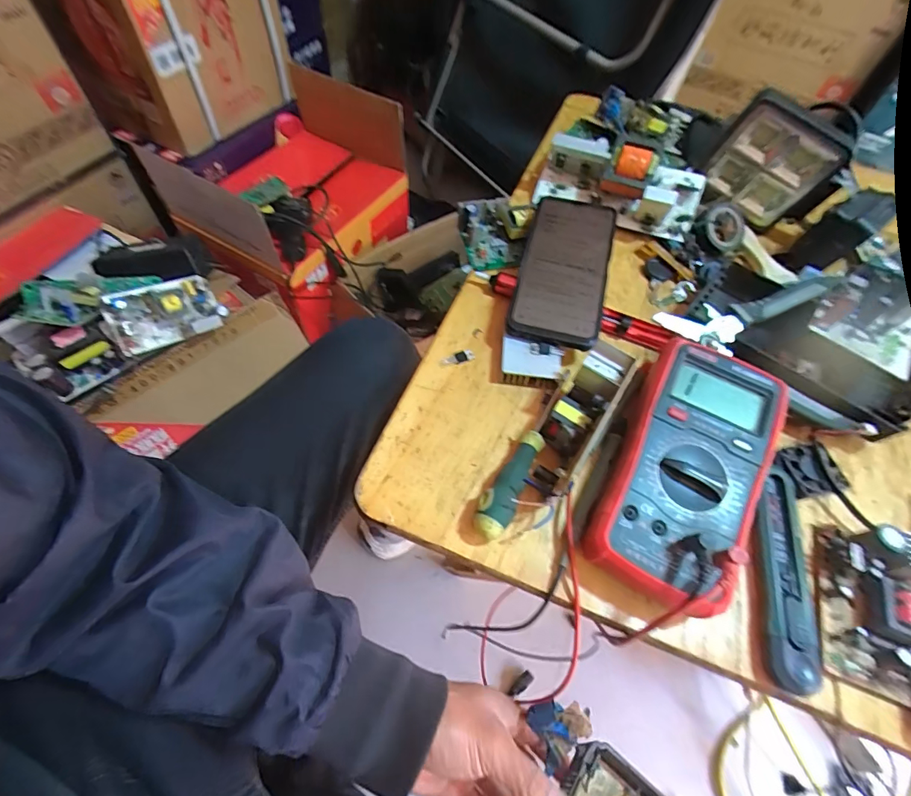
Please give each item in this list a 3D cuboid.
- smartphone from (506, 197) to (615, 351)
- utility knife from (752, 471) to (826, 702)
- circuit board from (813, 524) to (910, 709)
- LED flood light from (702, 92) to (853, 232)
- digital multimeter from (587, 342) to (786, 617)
[{"bbox_3d":[0.097,-0.117,0.402,0.076,0.015,0.160,9,69,15],"label":"smartphone"},{"bbox_3d":[0.221,0.113,0.298,0.034,0.017,0.144,13,59,4],"label":"utility knife"},{"bbox_3d":[0.270,0.132,0.285,0.053,0.033,0.097,20,59,8],"label":"circuit board"},{"bbox_3d":[0.313,-0.232,0.448,0.095,0.100,0.034,30,55,0],"label":"LED flood light"},{"bbox_3d":[0.157,0.049,0.310,0.093,0.050,0.184,28,61,12],"label":"digital multimeter"}]

